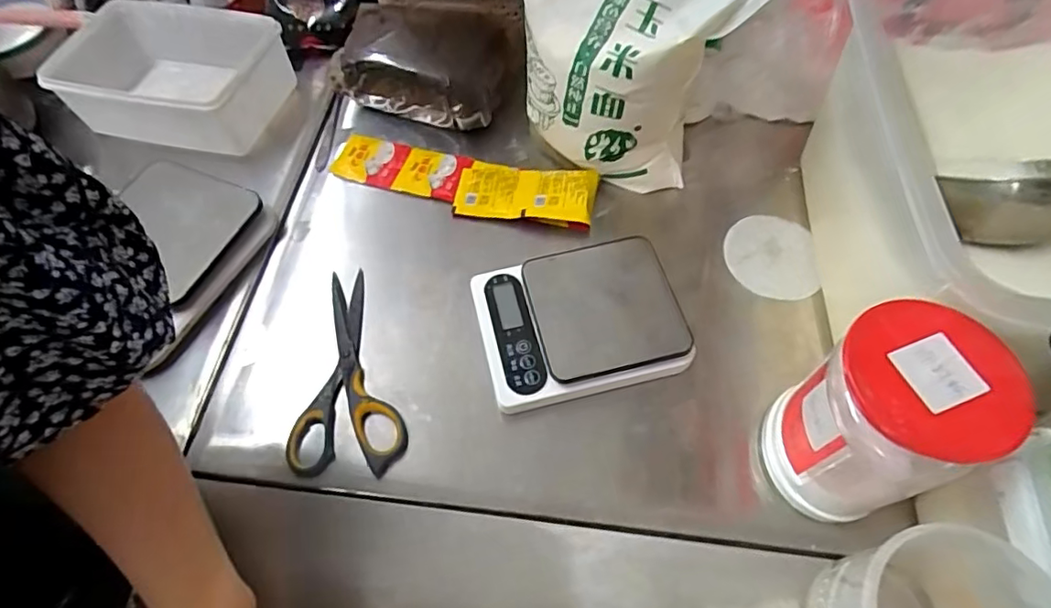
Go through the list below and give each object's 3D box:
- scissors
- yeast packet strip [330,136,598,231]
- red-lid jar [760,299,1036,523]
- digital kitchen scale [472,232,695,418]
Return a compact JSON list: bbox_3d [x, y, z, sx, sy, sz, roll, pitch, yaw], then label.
[{"bbox_3d":[-0.142,0.055,0.497,0.089,0.015,0.183,1,61,2],"label":"scissors"},{"bbox_3d":[-0.069,-0.128,0.605,0.282,0.013,0.069,12,71,11],"label":"yeast packet strip"},{"bbox_3d":[0.238,0.082,0.395,0.101,0.158,0.096,0,61,1],"label":"red-lid jar"},{"bbox_3d":[0.047,0.014,0.506,0.169,0.040,0.129,-11,61,-6],"label":"digital kitchen scale"}]

